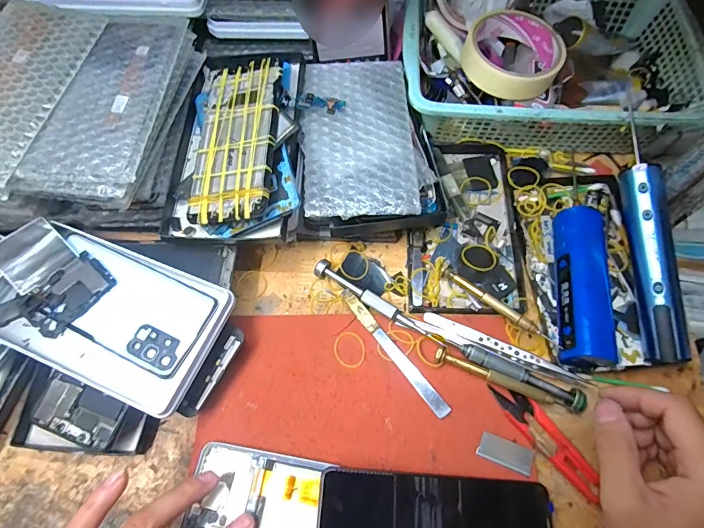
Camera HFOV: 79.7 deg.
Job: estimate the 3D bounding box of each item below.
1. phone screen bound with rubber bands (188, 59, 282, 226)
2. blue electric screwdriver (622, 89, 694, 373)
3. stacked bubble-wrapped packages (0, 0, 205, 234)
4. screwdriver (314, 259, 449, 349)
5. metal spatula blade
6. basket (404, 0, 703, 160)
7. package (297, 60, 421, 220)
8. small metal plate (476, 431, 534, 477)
[{"bbox_3d":[-0.098,-0.106,0.355,0.071,0.007,0.149,-6,69,15],"label":"phone screen bound with rubber bands"},{"bbox_3d":[0.240,-0.022,0.337,0.032,0.022,0.195,-3,82,0],"label":"blue electric screwdriver"},{"bbox_3d":[-0.250,-0.124,0.359,0.206,0.085,0.175,3,66,3],"label":"stacked bubble-wrapped packages"},{"bbox_3d":[0.023,0.034,0.359,0.126,0.013,0.013,30,70,14],"label":"screwdriver"},{"bbox_3d":[0.032,0.070,0.344,0.012,0.004,0.126,-36,70,-14],"label":"metal spatula blade"},{"bbox_3d":[0.189,-0.199,0.426,0.268,0.075,0.190,6,66,4],"label":"basket"},{"bbox_3d":[0.005,-0.116,0.364,0.093,0.011,0.168,-4,66,0],"label":"package"},{"bbox_3d":[0.113,0.139,0.311,0.039,0.006,0.019,20,68,10],"label":"small metal plate"}]

